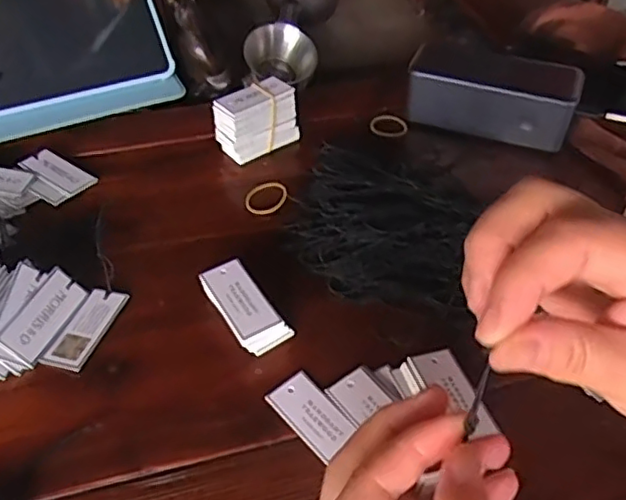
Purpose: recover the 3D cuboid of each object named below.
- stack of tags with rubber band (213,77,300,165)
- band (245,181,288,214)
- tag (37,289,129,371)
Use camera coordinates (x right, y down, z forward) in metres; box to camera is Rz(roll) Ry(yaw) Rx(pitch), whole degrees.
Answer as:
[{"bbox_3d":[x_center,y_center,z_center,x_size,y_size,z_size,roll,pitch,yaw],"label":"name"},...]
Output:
[{"bbox_3d":[-0.043,-0.102,0.479,0.060,0.045,0.028,-33,54,-28],"label":"stack of tags with rubber band"},{"bbox_3d":[-0.034,-0.040,0.450,0.031,0.004,0.033,0,46,0],"label":"band"},{"bbox_3d":[-0.138,0.046,0.372,0.025,0.004,0.059,14,47,13],"label":"tag"}]

